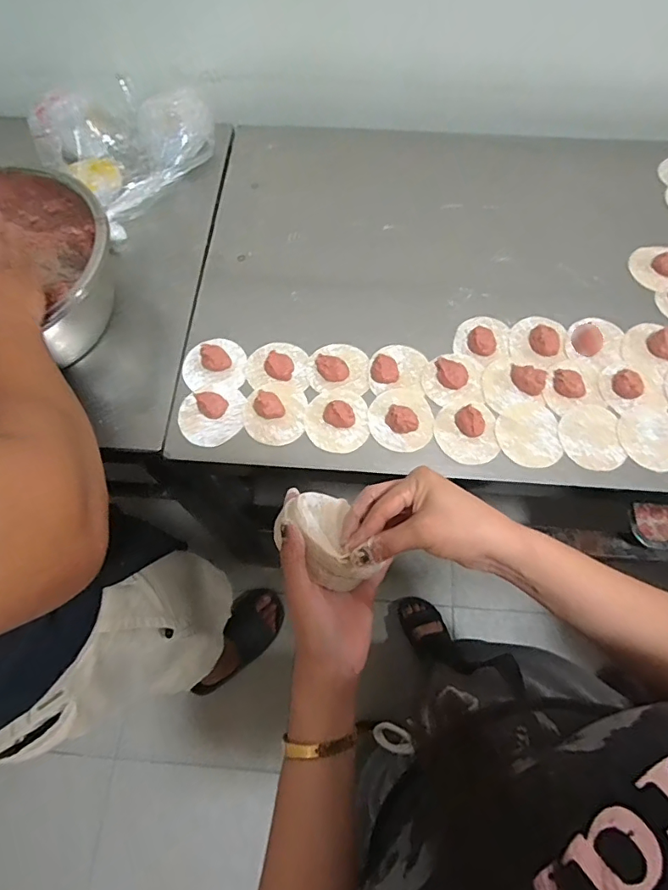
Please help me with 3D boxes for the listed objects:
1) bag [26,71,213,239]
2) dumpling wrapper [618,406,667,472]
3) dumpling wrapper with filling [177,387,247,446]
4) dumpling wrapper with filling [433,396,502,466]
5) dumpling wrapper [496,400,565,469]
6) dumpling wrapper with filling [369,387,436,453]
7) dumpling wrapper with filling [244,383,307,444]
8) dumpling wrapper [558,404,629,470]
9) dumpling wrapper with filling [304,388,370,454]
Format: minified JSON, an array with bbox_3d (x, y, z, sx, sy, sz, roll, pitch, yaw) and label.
[{"bbox_3d":[-0.331,-0.461,0.750,0.214,0.104,0.264,32,72,13],"label":"bag"},{"bbox_3d":[0.386,-0.008,0.595,0.077,0.004,0.082,0,68,1],"label":"dumpling wrapper"},{"bbox_3d":[-0.149,-0.039,0.606,0.083,0.021,0.076,-23,69,-8],"label":"dumpling wrapper with filling"},{"bbox_3d":[0.160,-0.023,0.598,0.074,0.018,0.087,-2,68,0],"label":"dumpling wrapper with filling"},{"bbox_3d":[0.236,-0.014,0.599,0.074,0.004,0.085,2,68,2],"label":"dumpling wrapper"},{"bbox_3d":[0.082,-0.035,0.603,0.077,0.017,0.084,0,68,1],"label":"dumpling wrapper with filling"},{"bbox_3d":[-0.074,-0.042,0.605,0.075,0.020,0.080,0,68,1],"label":"dumpling wrapper with filling"},{"bbox_3d":[0.311,-0.011,0.597,0.072,0.004,0.084,-1,68,1],"label":"dumpling wrapper"},{"bbox_3d":[0.004,-0.033,0.601,0.076,0.018,0.086,-4,68,-1],"label":"dumpling wrapper with filling"}]

